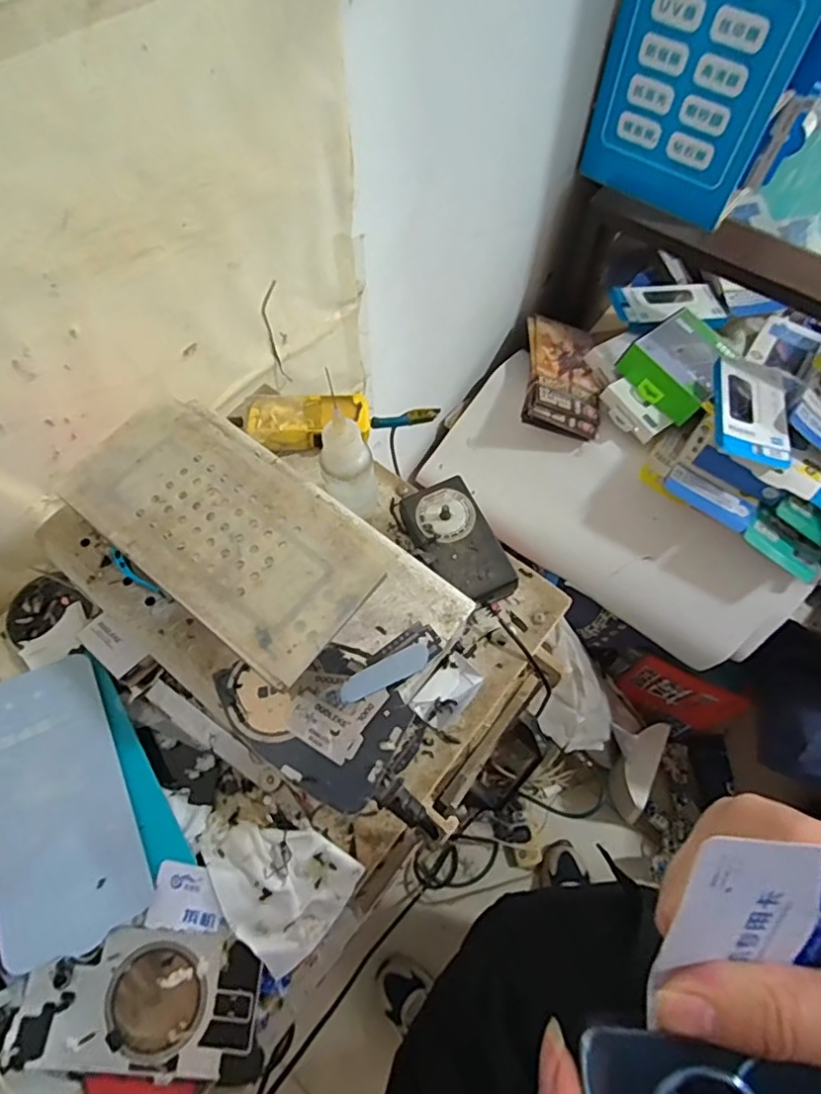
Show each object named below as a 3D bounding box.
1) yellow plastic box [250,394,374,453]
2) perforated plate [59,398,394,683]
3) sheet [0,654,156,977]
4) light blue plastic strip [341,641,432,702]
[{"bbox_3d":[-0.077,-0.099,0.447,0.088,0.022,0.040,-6,64,-2],"label":"yellow plastic box"},{"bbox_3d":[-0.096,-0.014,0.293,0.167,0.004,0.085,36,73,16],"label":"perforated plate"},{"bbox_3d":[-0.212,0.150,0.345,0.078,0.008,0.160,-23,70,-14],"label":"sheet"},{"bbox_3d":[-0.013,0.067,0.308,0.050,0.004,0.014,-25,70,-6],"label":"light blue plastic strip"}]

